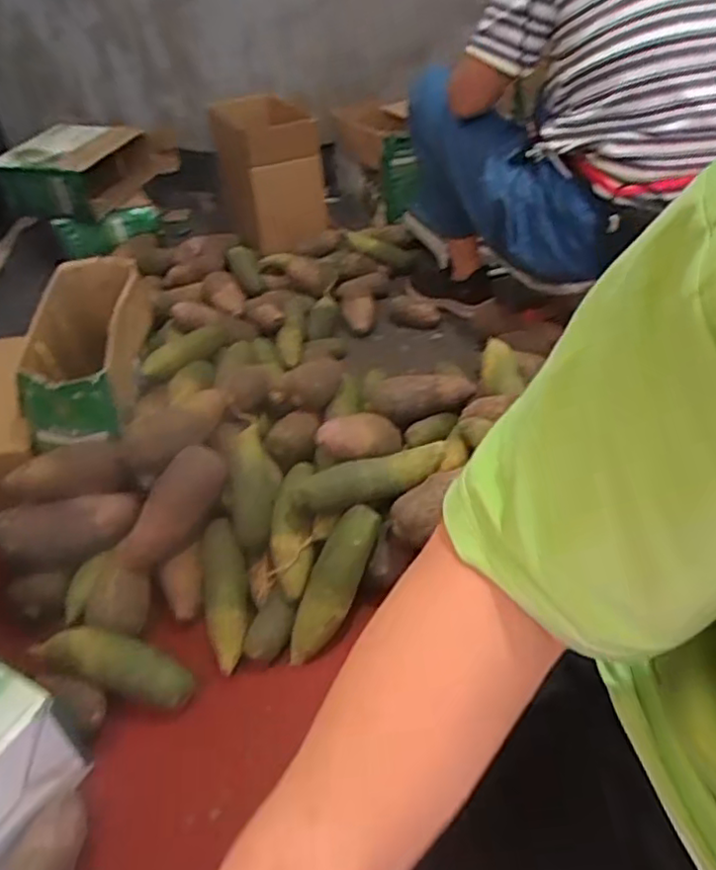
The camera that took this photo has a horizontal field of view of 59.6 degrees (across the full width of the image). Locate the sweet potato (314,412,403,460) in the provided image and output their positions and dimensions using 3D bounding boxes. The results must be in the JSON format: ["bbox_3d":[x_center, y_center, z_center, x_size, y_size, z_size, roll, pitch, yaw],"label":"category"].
[{"bbox_3d":[0.013,0.003,0.859,0.154,0.048,0.051,-2,31,-38],"label":"sweet potato"}]

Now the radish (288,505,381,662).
[{"bbox_3d":[-0.028,0.185,0.771,0.053,0.045,0.205,22,85,30],"label":"radish"}]

